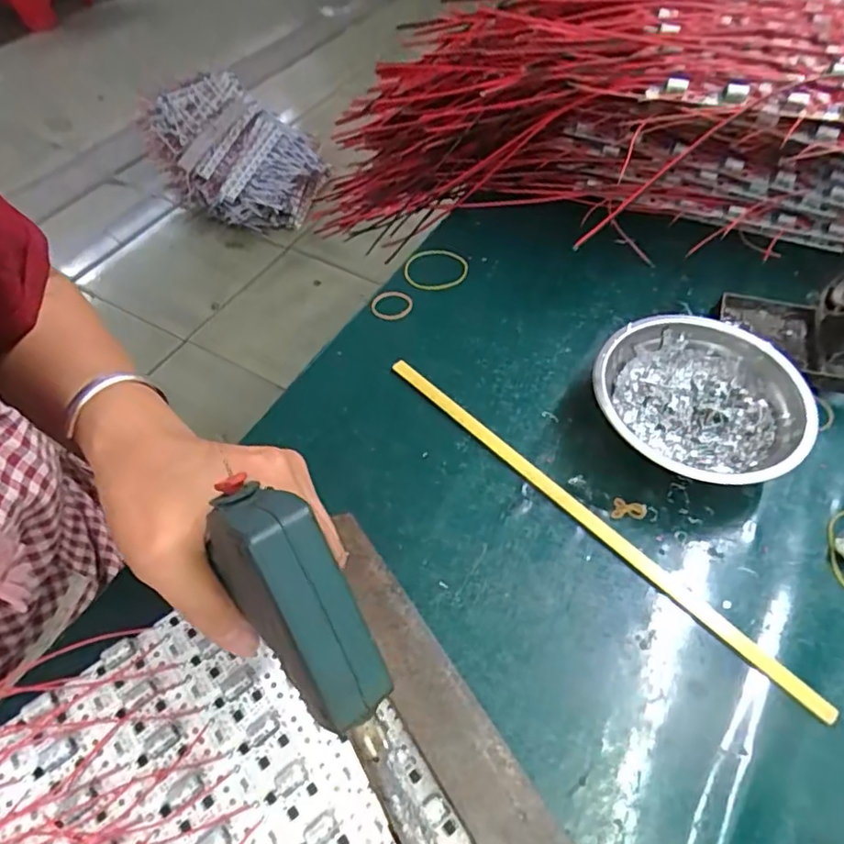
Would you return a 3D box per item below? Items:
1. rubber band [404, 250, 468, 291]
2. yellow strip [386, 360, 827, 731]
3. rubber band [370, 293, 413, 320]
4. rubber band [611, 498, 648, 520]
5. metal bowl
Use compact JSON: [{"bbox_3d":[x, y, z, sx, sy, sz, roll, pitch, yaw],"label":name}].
[{"bbox_3d":[0.012,-0.123,0.474,0.044,0.006,0.055,38,60,16],"label":"rubber band"},{"bbox_3d":[0.092,0.051,0.353,0.009,0.009,0.312,-38,61,-24],"label":"yellow strip"},{"bbox_3d":[-0.023,-0.090,0.450,0.032,0.005,0.025,-17,55,-11],"label":"rubber band"},{"bbox_3d":[0.125,0.054,0.351,0.020,0.005,0.013,14,55,11],"label":"rubber band"},{"bbox_3d":[0.173,-0.009,0.371,0.124,0.040,0.121,-1,53,1],"label":"metal bowl"}]

